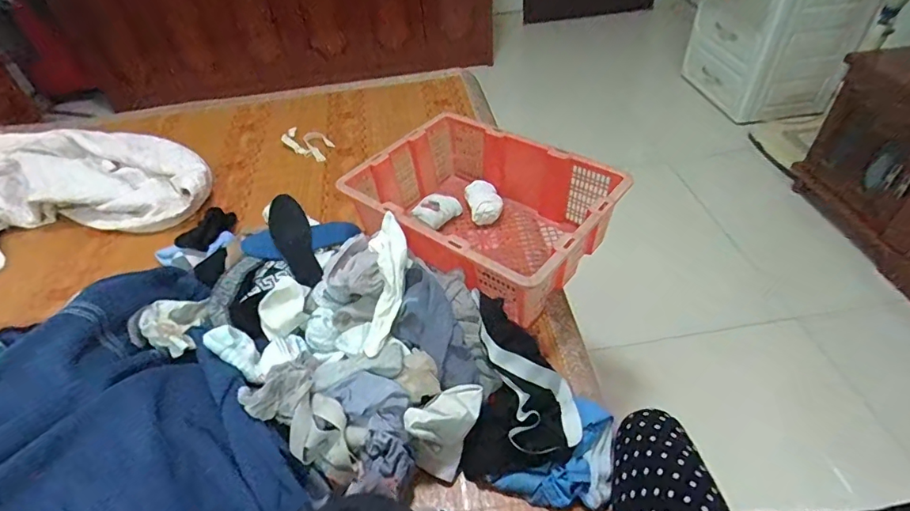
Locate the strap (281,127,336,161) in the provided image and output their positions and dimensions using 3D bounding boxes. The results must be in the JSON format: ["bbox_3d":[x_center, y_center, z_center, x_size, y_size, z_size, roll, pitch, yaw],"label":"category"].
[{"bbox_3d":[-0.406,-0.313,1.331,0.155,0.017,0.082,26,64,13],"label":"strap"}]

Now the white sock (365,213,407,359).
[{"bbox_3d":[-0.113,0.034,0.779,0.070,0.079,0.256,0,58,0],"label":"white sock"}]

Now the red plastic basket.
[{"bbox_3d":[0.051,-0.086,0.977,0.474,0.170,0.337,28,54,29],"label":"red plastic basket"}]

